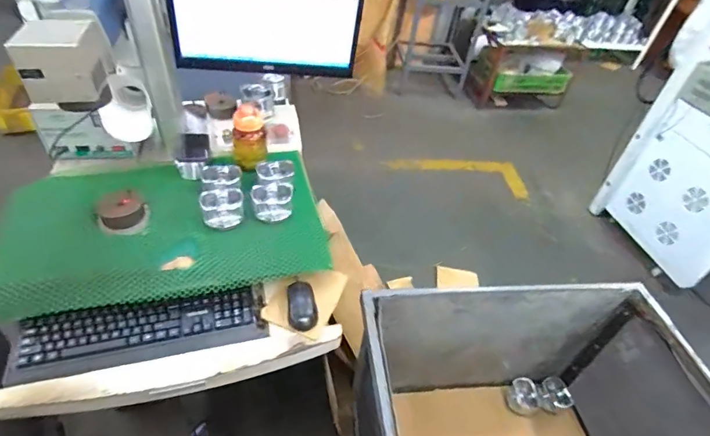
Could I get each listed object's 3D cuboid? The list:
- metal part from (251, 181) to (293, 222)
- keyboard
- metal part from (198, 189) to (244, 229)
[{"bbox_3d":[-0.193,-0.039,0.987,0.095,0.044,0.086,-11,45,-19],"label":"metal part"},{"bbox_3d":[-0.418,0.224,0.824,0.457,0.046,0.124,-7,44,-16],"label":"keyboard"},{"bbox_3d":[-0.305,-0.024,0.954,0.093,0.046,0.087,-7,44,-15],"label":"metal part"}]

